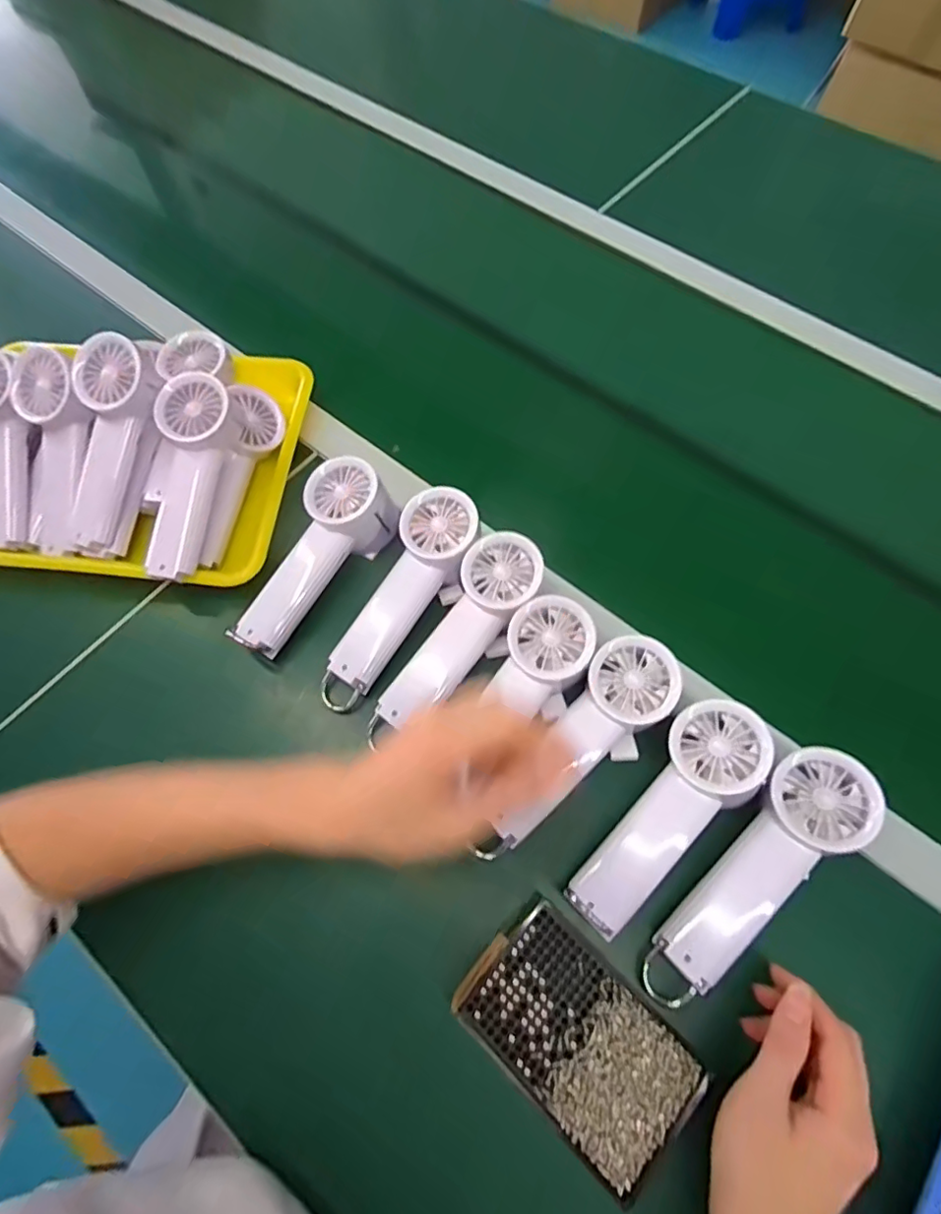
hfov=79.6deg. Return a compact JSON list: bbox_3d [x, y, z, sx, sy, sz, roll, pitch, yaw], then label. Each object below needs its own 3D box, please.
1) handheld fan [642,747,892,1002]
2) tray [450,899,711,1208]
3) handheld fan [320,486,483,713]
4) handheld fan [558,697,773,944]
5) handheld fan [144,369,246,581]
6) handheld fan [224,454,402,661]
[{"bbox_3d":[0.184,0.175,0.368,0.055,0.031,0.192,41,90,16],"label":"handheld fan"},{"bbox_3d":[0.066,0.266,0.351,0.139,0.014,0.085,40,73,16],"label":"tray"},{"bbox_3d":[-0.058,-0.006,0.460,0.068,0.047,0.198,30,86,12],"label":"handheld fan"},{"bbox_3d":[0.135,0.139,0.379,0.061,0.033,0.170,38,90,15],"label":"handheld fan"},{"bbox_3d":[-0.240,-0.110,0.484,0.066,0.043,0.177,9,87,4],"label":"handheld fan"},{"bbox_3d":[-0.130,-0.041,0.477,0.068,0.062,0.175,32,86,13],"label":"handheld fan"}]

